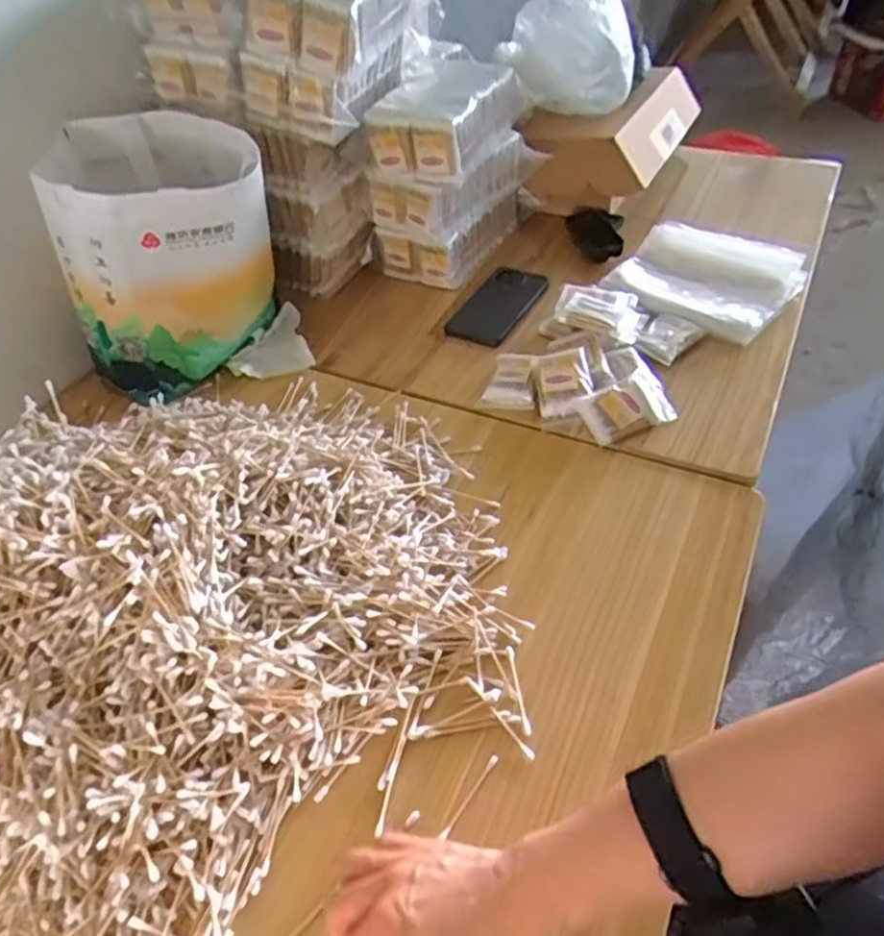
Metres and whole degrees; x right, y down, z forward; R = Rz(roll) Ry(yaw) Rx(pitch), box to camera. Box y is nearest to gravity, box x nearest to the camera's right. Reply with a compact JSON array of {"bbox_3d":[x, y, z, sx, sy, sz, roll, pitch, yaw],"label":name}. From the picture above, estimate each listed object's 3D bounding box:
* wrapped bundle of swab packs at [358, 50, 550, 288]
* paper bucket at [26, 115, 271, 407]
[{"bbox_3d":[0.020,-0.412,0.995,0.168,0.236,0.241,21,52,21],"label":"wrapped bundle of swab packs"},{"bbox_3d":[-0.321,-0.249,0.842,0.234,0.250,0.181,-21,50,-16],"label":"paper bucket"}]

